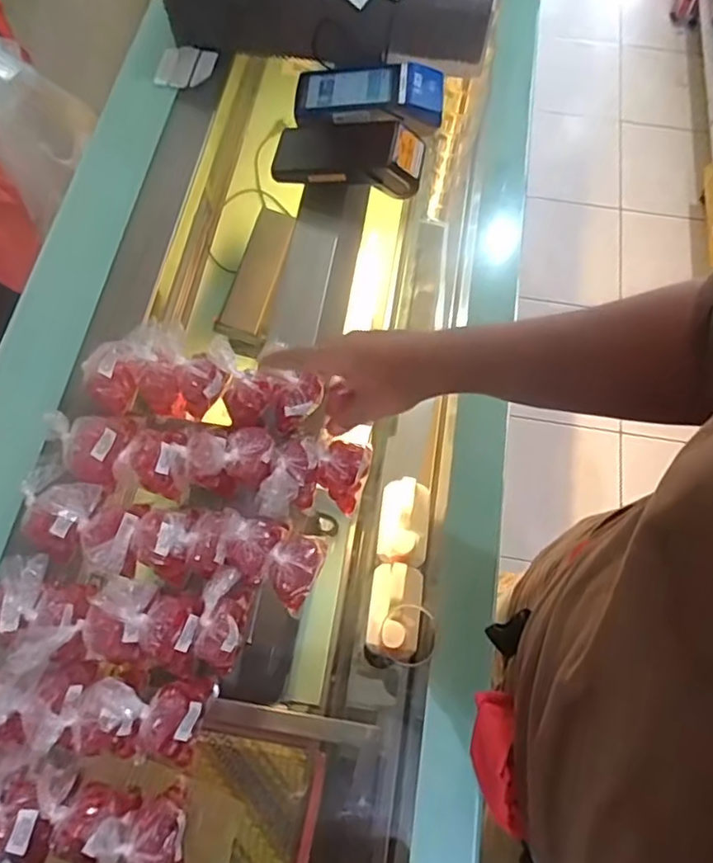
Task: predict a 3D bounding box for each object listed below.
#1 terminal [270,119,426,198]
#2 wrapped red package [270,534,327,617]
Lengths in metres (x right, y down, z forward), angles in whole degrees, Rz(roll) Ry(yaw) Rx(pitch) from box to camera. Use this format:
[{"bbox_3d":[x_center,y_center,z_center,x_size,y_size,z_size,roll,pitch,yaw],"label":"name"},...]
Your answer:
[{"bbox_3d":[-0.009,-0.360,0.755,0.186,0.057,0.096,13,69,4],"label":"terminal"},{"bbox_3d":[-0.059,0.134,0.571,0.046,0.050,0.073,15,69,4],"label":"wrapped red package"}]

